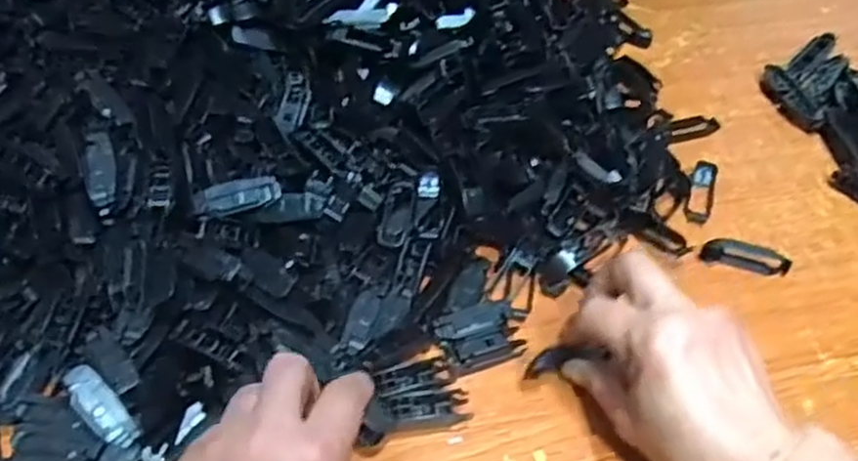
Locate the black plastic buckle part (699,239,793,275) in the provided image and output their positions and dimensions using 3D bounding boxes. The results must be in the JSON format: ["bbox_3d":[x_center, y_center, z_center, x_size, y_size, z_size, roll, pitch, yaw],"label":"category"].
[{"bbox_3d":[0.213,0.017,0.498,0.057,0.014,0.014,10,48,7],"label":"black plastic buckle part"}]

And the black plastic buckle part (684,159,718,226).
[{"bbox_3d":[0.200,-0.030,0.540,0.019,0.009,0.059,14,49,11],"label":"black plastic buckle part"}]

